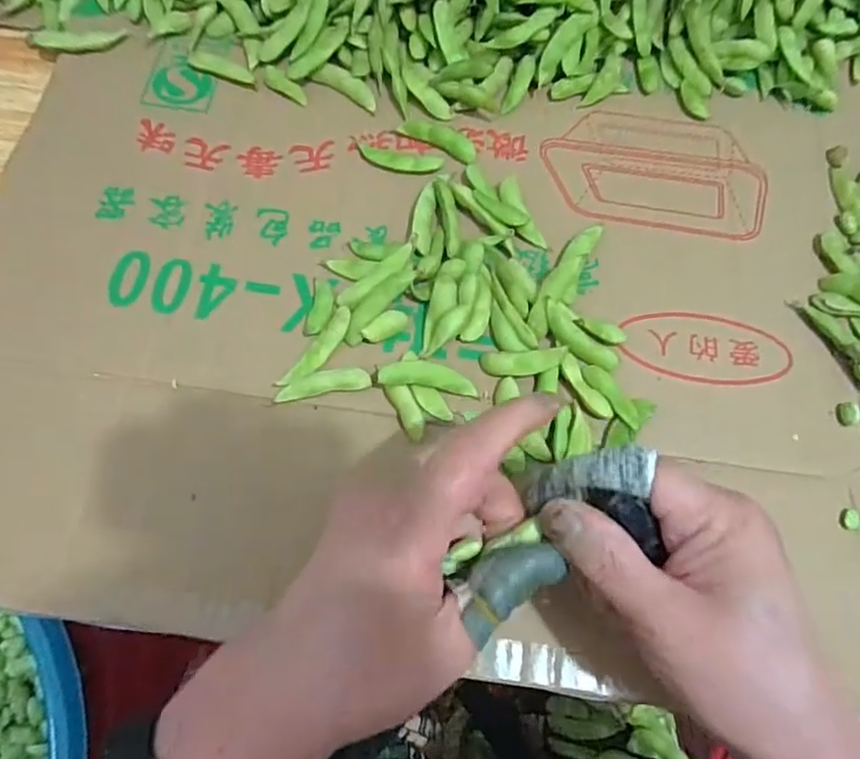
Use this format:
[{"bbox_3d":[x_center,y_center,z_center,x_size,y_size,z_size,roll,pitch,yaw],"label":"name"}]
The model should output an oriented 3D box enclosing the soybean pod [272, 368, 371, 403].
[{"bbox_3d":[-0.055,0.002,0.311,0.048,0.007,0.012,-8,70,-6],"label":"soybean pod"}]

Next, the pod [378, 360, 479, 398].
[{"bbox_3d":[-0.001,-0.001,0.309,0.050,0.012,0.014,5,69,0],"label":"pod"}]

